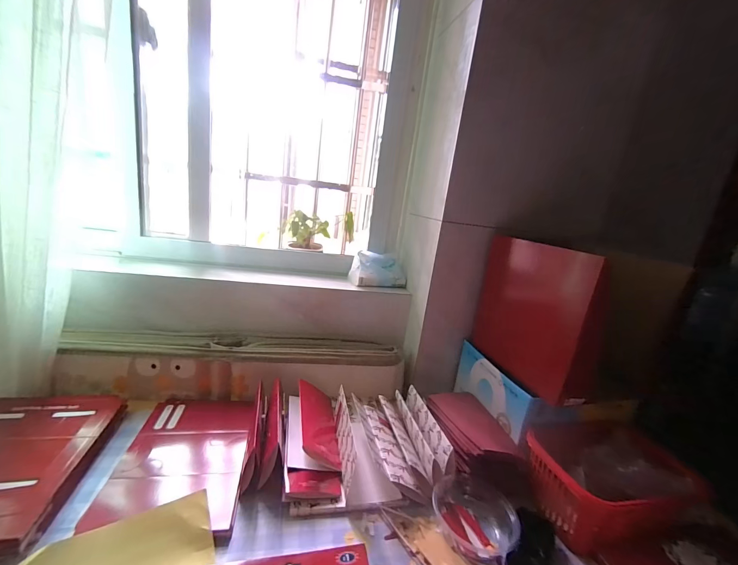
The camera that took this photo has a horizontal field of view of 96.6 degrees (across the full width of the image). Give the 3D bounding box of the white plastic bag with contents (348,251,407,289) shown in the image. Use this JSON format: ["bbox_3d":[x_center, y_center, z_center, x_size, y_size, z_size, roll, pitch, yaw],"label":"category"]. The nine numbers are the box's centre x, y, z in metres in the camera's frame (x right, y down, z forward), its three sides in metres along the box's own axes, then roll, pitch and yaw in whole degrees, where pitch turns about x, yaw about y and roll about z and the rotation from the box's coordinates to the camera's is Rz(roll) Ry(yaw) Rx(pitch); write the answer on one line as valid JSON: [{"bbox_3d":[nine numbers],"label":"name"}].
[{"bbox_3d":[0.025,-0.032,0.840,0.137,0.074,0.057,2,16,-20],"label":"white plastic bag with contents"}]

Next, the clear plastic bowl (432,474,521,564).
[{"bbox_3d":[0.147,0.332,0.467,0.113,0.043,0.101,13,16,17],"label":"clear plastic bowl"}]

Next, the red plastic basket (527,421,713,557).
[{"bbox_3d":[0.364,0.301,0.520,0.224,0.116,0.162,2,16,-23],"label":"red plastic basket"}]

